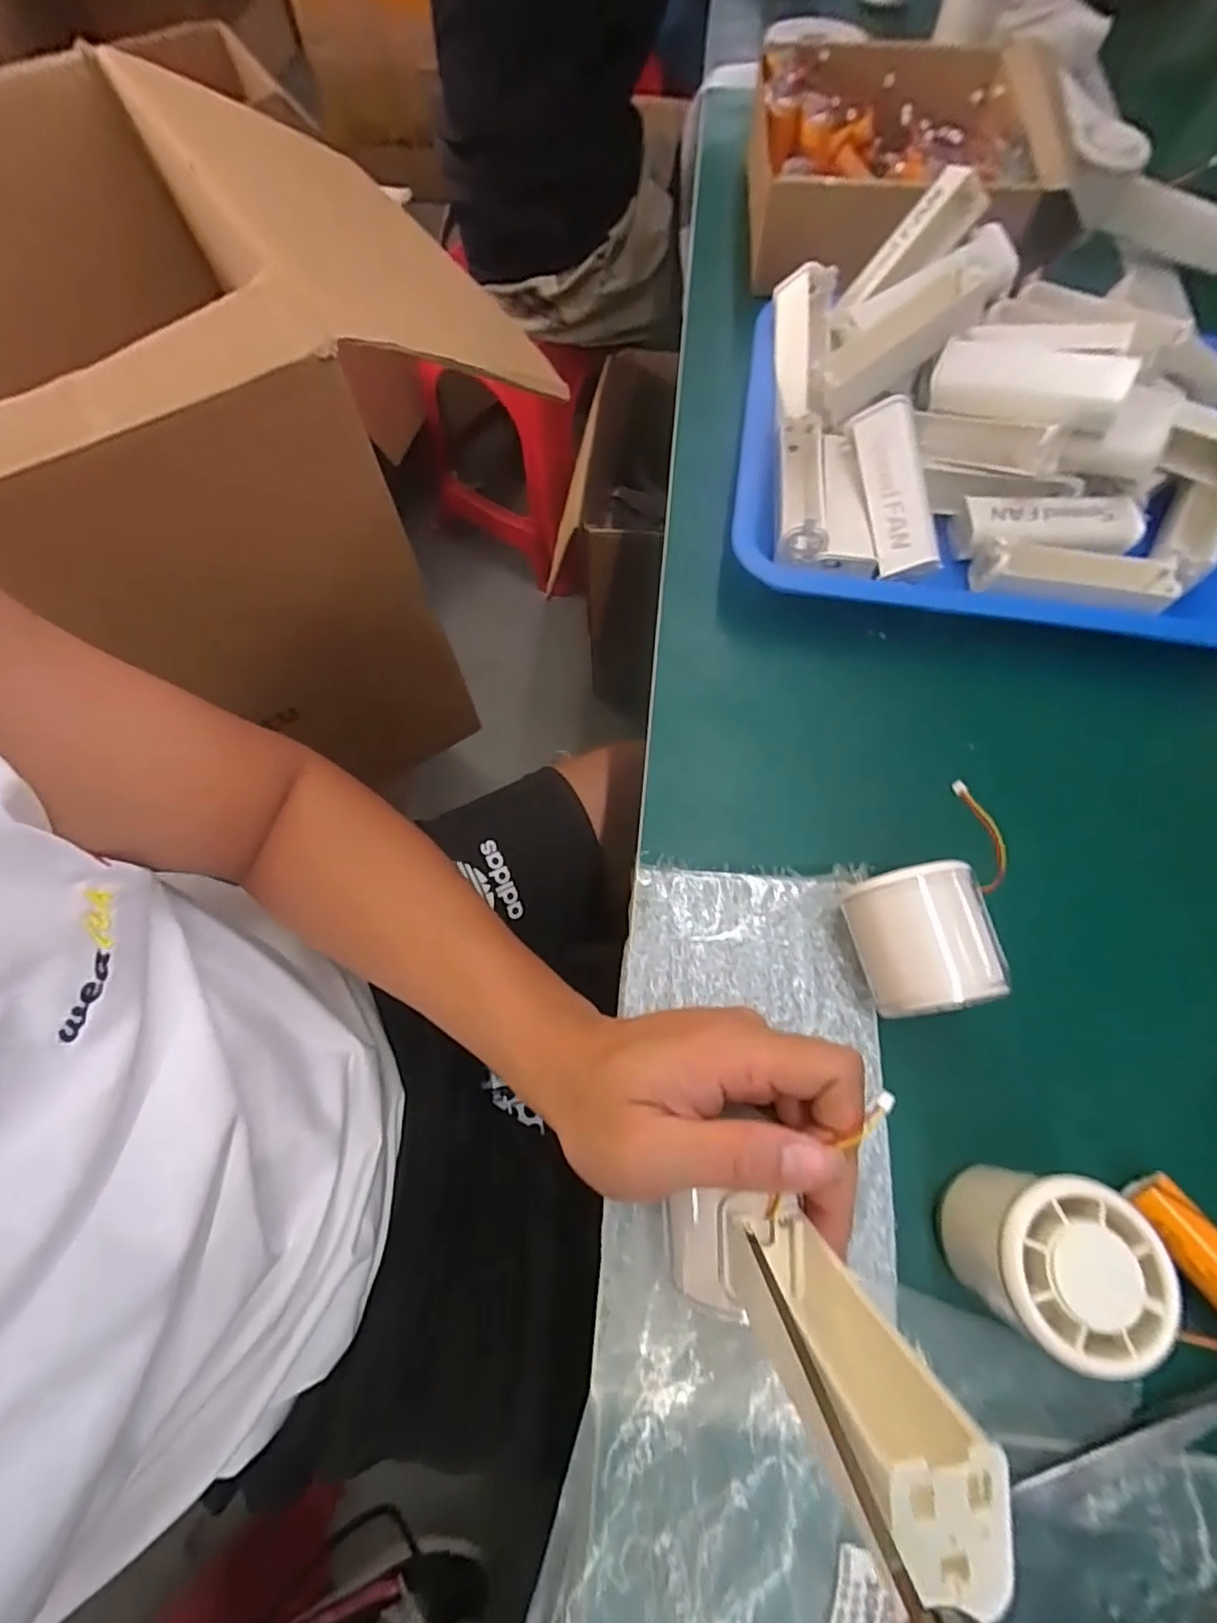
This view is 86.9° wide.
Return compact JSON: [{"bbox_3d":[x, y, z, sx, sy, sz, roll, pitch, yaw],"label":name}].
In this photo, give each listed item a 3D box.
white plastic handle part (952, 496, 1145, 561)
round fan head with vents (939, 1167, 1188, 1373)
[{"bbox_3d":[0.271,-0.173,0.396,0.106,0.021,0.038,2,68,2],"label":"white plastic handle part"},{"bbox_3d":[0.167,0.169,0.246,0.054,0.058,0.055,0,68,1],"label":"round fan head with vents"}]

